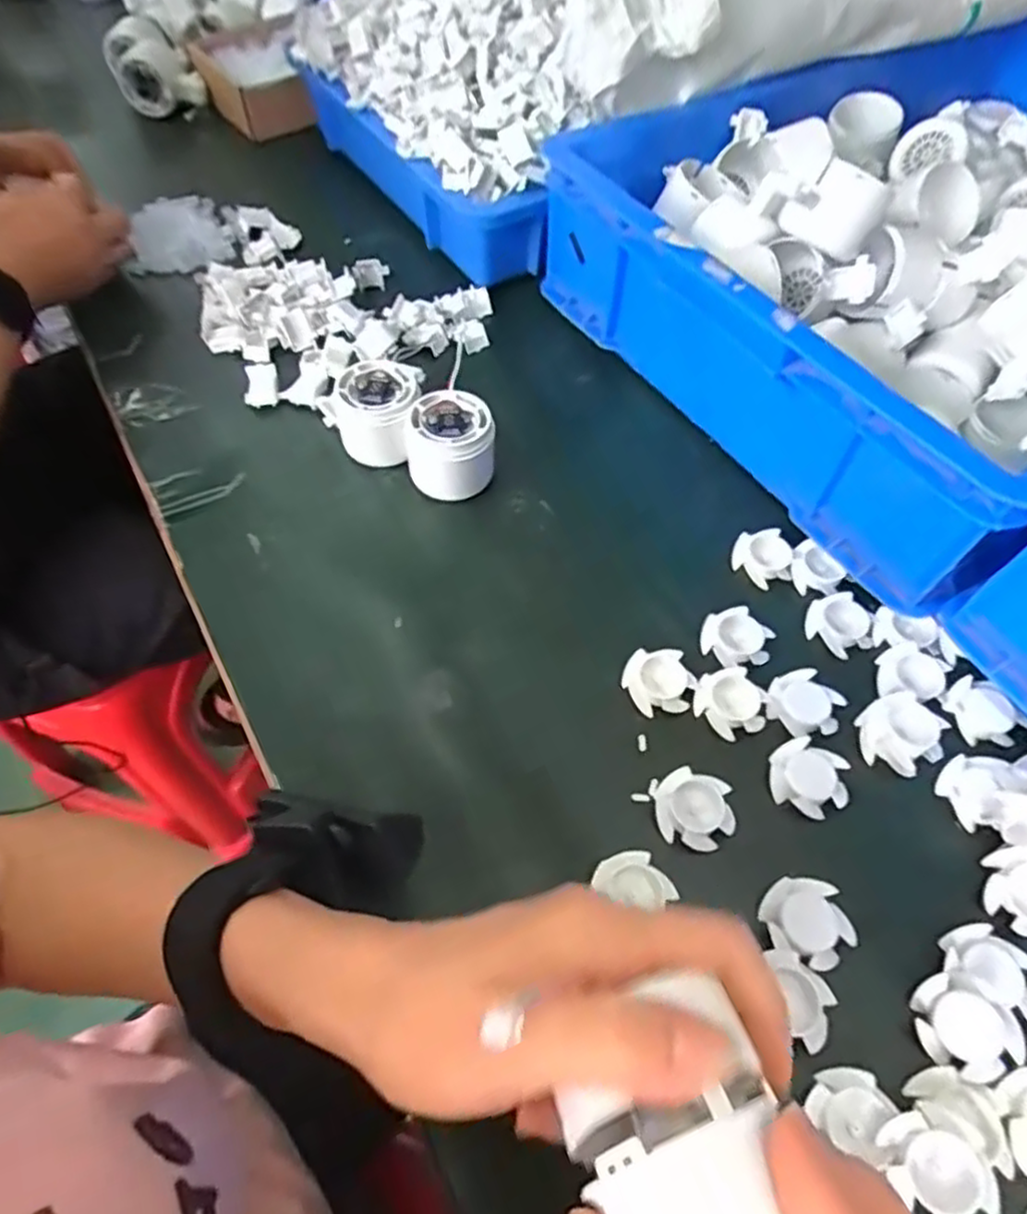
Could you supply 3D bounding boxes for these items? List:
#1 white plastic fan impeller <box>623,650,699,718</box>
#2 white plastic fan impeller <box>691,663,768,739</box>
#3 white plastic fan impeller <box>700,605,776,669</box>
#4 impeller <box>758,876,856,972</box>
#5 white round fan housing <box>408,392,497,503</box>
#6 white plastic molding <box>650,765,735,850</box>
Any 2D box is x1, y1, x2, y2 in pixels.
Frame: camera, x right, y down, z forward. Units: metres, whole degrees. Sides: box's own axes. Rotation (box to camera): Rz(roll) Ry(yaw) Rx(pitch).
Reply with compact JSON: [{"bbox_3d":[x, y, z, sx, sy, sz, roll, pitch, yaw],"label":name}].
[{"bbox_3d":[0.085,0.043,0.415,0.038,0.008,0.040,-21,61,-14],"label":"white plastic fan impeller"},{"bbox_3d":[0.124,0.055,0.407,0.037,0.007,0.038,-16,59,-11],"label":"white plastic fan impeller"},{"bbox_3d":[0.135,0.020,0.432,0.038,0.010,0.040,0,58,-1],"label":"white plastic fan impeller"},{"bbox_3d":[0.141,0.152,0.342,0.038,0.009,0.040,0,58,-1],"label":"impeller"},{"bbox_3d":[-0.042,-0.110,0.480,0.056,0.046,0.056,0,58,-1],"label":"white round fan housing"},{"bbox_3d":[0.094,0.107,0.372,0.039,0.014,0.040,0,58,-1],"label":"white plastic molding"}]

